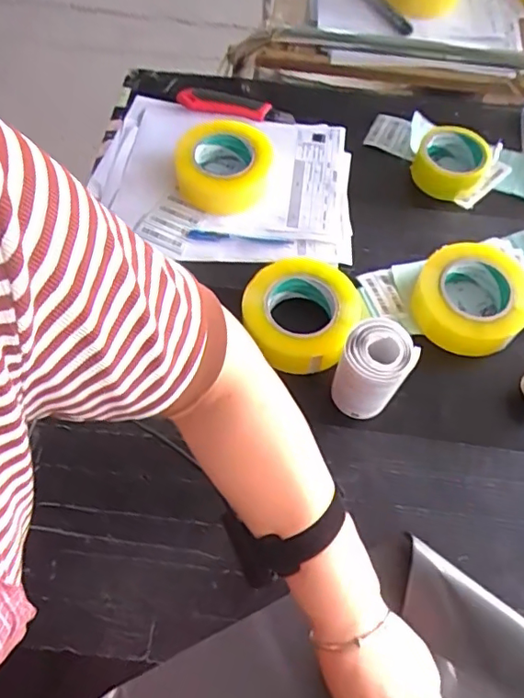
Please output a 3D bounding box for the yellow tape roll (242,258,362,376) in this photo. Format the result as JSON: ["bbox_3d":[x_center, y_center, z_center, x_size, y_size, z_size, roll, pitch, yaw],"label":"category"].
[{"bbox_3d":[0.041,-0.040,0.636,0.129,0.049,0.139,24,65,10],"label":"yellow tape roll"}]

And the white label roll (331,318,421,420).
[{"bbox_3d":[0.112,0.023,0.573,0.065,0.105,0.065,1,63,-1],"label":"white label roll"}]

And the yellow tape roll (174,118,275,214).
[{"bbox_3d":[-0.051,-0.245,0.753,0.136,0.052,0.133,-3,63,-3],"label":"yellow tape roll"}]

